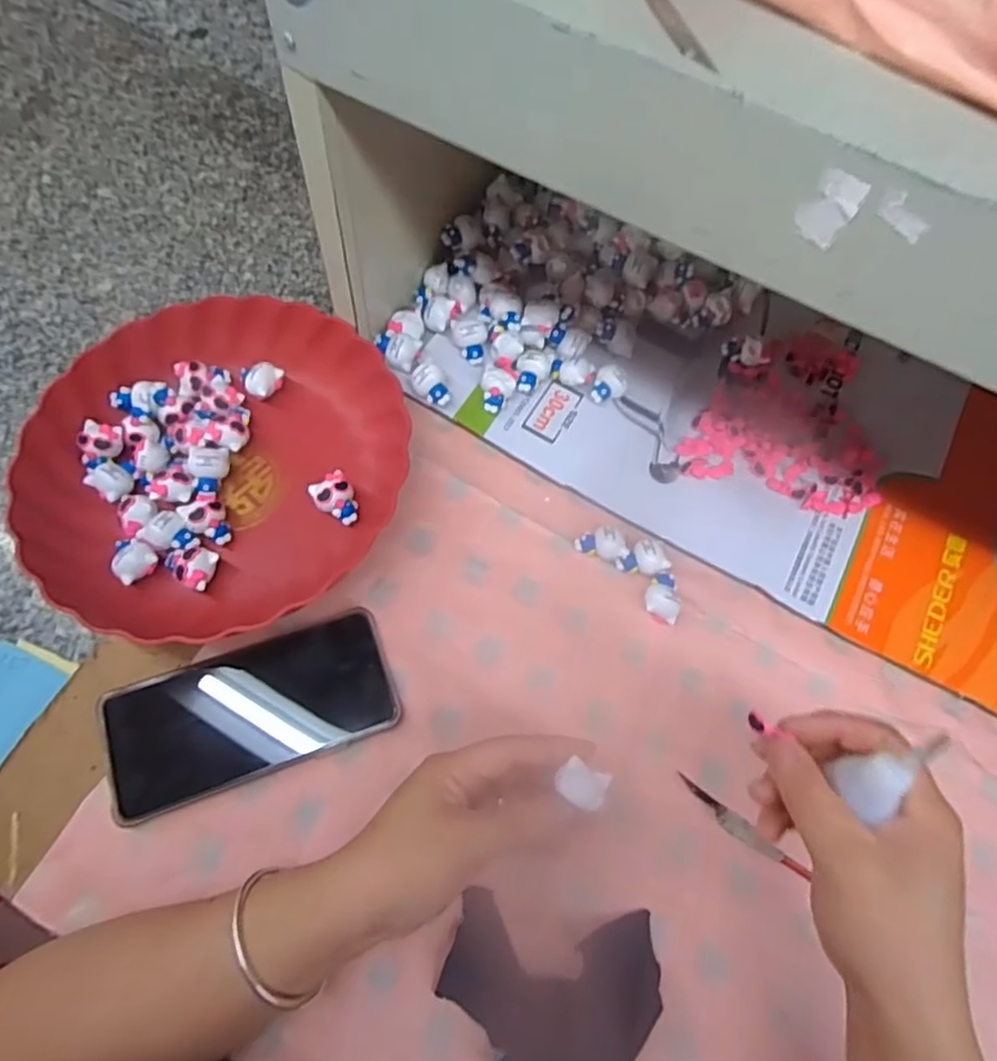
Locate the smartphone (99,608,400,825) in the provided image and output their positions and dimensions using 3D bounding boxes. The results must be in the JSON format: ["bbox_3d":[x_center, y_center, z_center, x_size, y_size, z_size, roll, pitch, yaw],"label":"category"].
[{"bbox_3d":[-0.149,0.106,0.383,0.164,0.016,0.079,-19,70,-11],"label":"smartphone"}]

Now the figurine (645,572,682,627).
[{"bbox_3d":[0.113,0.044,0.428,0.025,0.013,0.035,22,68,5],"label":"figurine"}]

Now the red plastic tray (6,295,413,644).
[{"bbox_3d":[-0.187,-0.048,0.436,0.236,0.048,0.229,-32,73,-15],"label":"red plastic tray"}]

